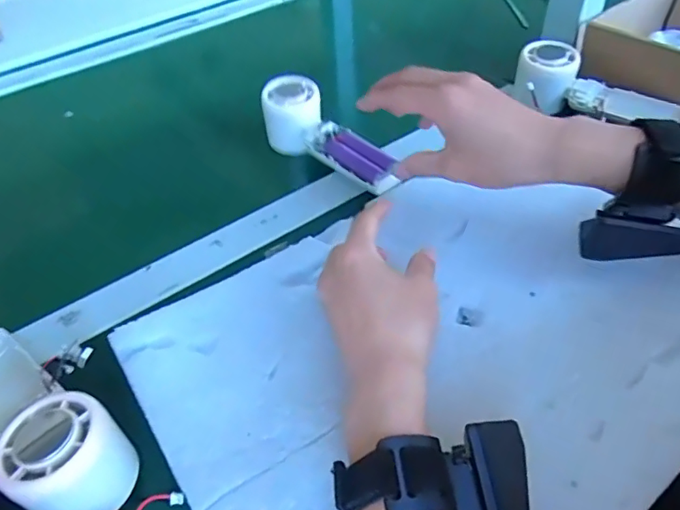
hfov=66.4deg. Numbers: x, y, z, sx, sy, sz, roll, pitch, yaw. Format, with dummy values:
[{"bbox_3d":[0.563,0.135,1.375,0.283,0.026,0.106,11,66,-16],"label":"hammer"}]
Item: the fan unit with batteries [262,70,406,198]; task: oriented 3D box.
[{"bbox_3d":[-0.009,-0.108,0.493,0.052,0.047,0.164,-37,63,-27],"label":"fan unit with batteries"}]

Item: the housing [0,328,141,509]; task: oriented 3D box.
[{"bbox_3d":[-0.188,0.091,0.307,0.167,0.045,0.053,27,54,26],"label":"housing"}]

